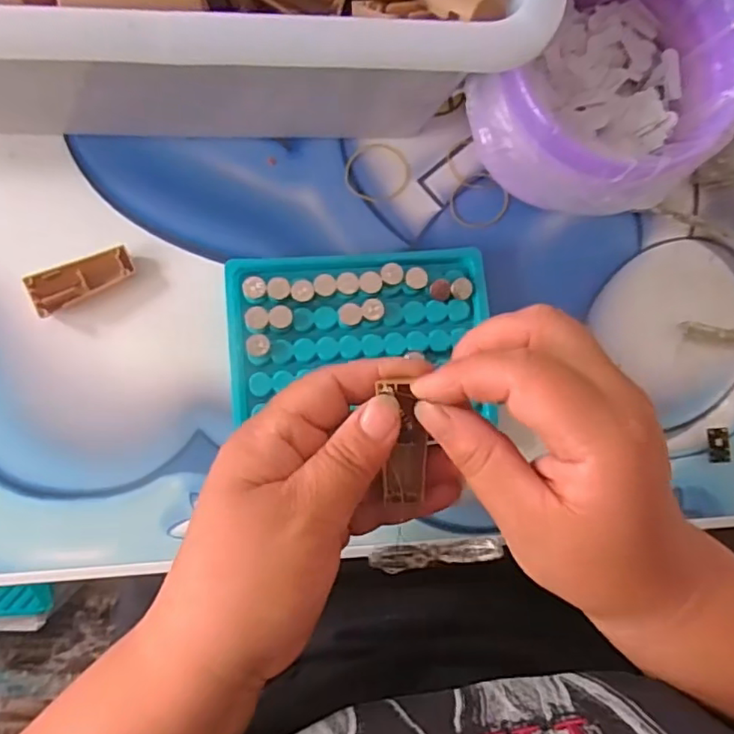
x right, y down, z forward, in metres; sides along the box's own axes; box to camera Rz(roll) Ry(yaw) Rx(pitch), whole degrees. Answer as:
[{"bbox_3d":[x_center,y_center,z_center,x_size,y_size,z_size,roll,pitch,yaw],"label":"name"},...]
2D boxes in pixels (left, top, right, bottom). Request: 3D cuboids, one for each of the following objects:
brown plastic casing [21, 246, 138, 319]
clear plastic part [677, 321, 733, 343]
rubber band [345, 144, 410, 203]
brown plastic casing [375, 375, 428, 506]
[{"bbox_3d":[-0.140,-0.044,0.292,0.049,0.007,0.020,-26,89,-8],"label":"brown plastic casing"},{"bbox_3d":[0.200,-0.017,0.331,0.051,0.008,0.009,8,85,-6],"label":"clear plastic part"},{"bbox_3d":[0.006,-0.105,0.321,0.036,0.004,0.032,-4,86,-7],"label":"rubber band"},{"bbox_3d":[0.015,0.029,0.234,0.015,0.006,0.047,-3,102,-7],"label":"brown plastic casing"}]

